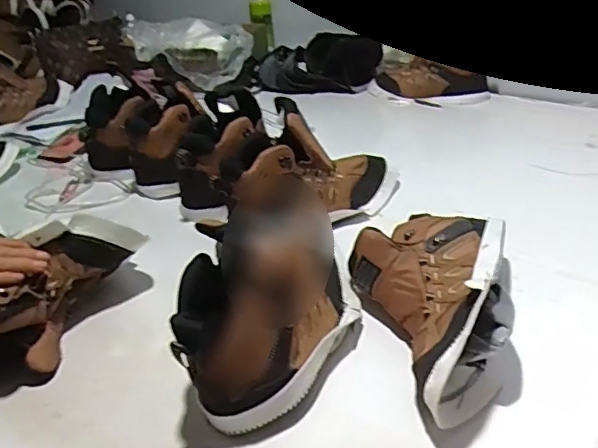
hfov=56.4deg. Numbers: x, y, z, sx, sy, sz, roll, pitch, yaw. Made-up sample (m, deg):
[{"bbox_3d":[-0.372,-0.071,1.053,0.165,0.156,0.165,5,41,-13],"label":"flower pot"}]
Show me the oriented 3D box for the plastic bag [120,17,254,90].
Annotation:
[{"bbox_3d":[-0.263,-0.418,1.372,0.293,0.144,0.124,-10,29,-7],"label":"plastic bag"}]

